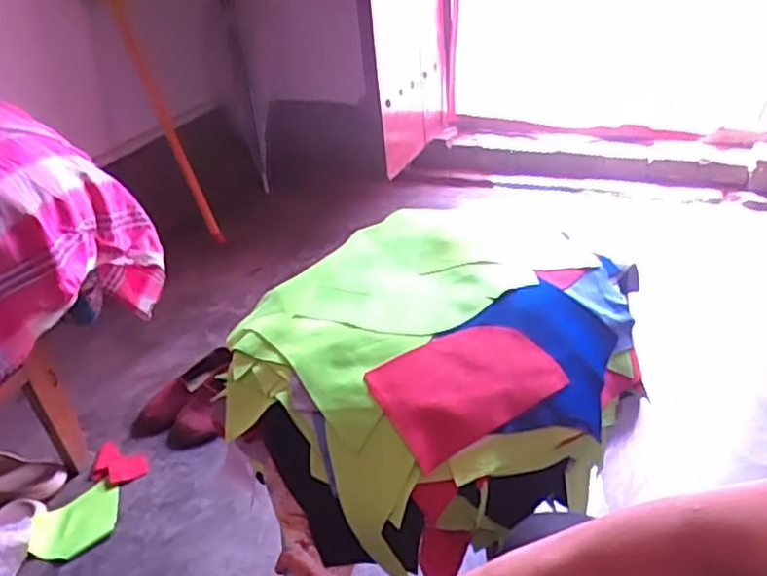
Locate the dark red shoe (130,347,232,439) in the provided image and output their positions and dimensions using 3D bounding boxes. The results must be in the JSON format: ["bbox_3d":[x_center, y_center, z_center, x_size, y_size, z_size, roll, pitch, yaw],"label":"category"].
[{"bbox_3d":[-0.362,0.187,1.270,0.080,0.060,0.217,14,35,28],"label":"dark red shoe"}]

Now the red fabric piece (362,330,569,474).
[{"bbox_3d":[0.068,0.072,0.555,0.146,0.016,0.088,-24,63,-25],"label":"red fabric piece"}]

